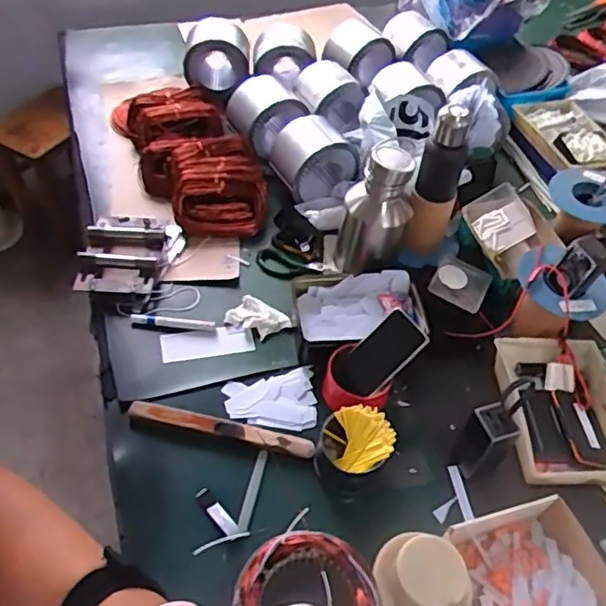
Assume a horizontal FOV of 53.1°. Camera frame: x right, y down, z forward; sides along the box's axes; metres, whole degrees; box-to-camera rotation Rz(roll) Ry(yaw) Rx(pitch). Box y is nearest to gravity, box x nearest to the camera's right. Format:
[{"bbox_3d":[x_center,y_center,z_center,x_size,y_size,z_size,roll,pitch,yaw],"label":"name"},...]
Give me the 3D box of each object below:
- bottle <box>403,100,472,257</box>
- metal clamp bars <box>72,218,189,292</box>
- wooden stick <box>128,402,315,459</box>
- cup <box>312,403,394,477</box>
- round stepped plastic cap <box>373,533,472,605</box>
[{"bbox_3d":[0.232,-0.211,1.075,0.086,0.270,0.062,-19,54,-19],"label":"bottle"},{"bbox_3d":[-0.314,-0.089,1.106,0.166,0.039,0.177,3,50,-2],"label":"metal clamp bars"},{"bbox_3d":[-0.121,0.189,0.906,0.277,0.018,0.031,11,50,6],"label":"wooden stick"},{"bbox_3d":[0.073,0.207,0.868,0.102,0.086,0.094,2,50,-2],"label":"cup"},{"bbox_3d":[0.136,0.313,0.681,0.106,0.053,0.103,2,50,-2],"label":"round stepped plastic cap"}]

